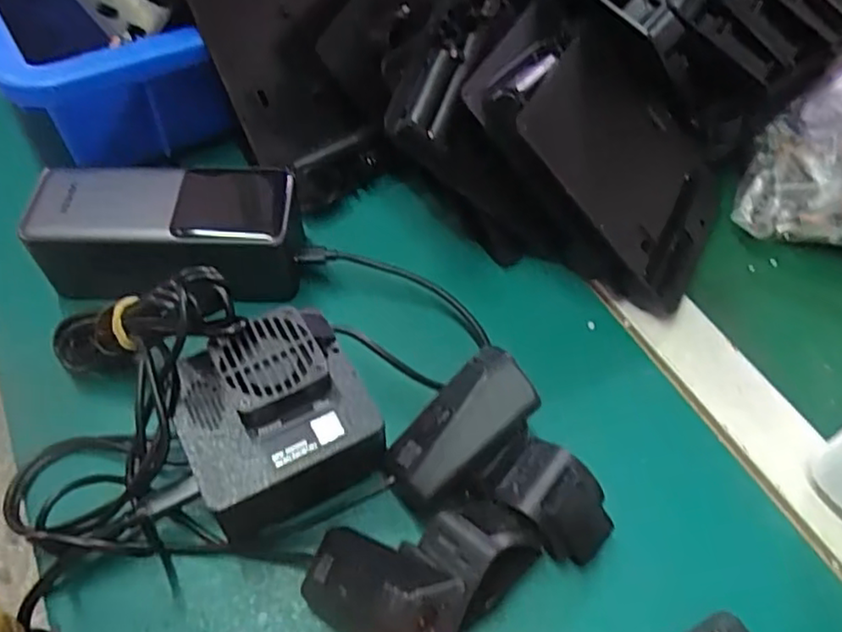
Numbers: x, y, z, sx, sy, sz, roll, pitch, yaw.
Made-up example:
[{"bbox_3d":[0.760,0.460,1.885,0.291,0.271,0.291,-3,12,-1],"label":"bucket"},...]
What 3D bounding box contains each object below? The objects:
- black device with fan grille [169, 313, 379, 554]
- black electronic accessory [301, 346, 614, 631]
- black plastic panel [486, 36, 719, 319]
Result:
[{"bbox_3d":[-0.059,0.048,0.285,0.077,0.060,0.081,-21,57,-17],"label":"black device with fan grille"},{"bbox_3d":[0.014,0.078,0.259,0.116,0.061,0.079,-37,63,-25],"label":"black electronic accessory"},{"bbox_3d":[0.109,-0.085,0.362,0.144,0.019,0.123,47,57,-16],"label":"black plastic panel"}]

